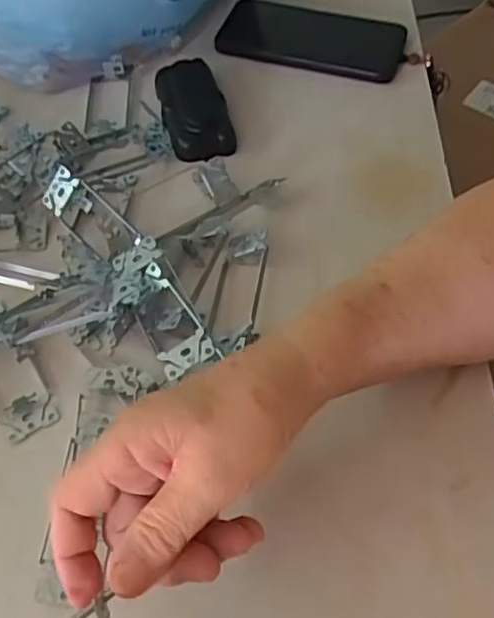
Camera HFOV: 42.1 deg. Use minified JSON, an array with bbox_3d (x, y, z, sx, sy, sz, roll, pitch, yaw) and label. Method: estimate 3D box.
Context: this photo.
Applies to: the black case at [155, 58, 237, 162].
[{"bbox_3d":[-0.045,-0.173,0.541,0.053,0.023,0.111,-12,58,-6],"label":"black case"}]

